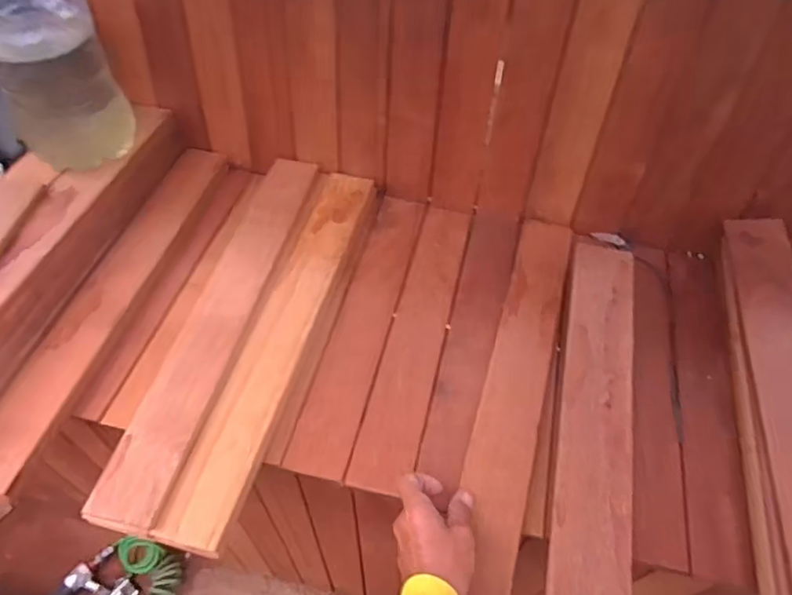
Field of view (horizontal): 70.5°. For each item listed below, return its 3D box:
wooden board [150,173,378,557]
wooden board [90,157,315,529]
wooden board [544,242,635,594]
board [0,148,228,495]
[{"bbox_3d":[-0.123,0.031,0.649,0.074,0.028,0.497,12,54,8],"label":"wooden board"},{"bbox_3d":[-0.193,0.010,0.653,0.071,0.029,0.503,10,54,6],"label":"wooden board"},{"bbox_3d":[0.179,0.149,0.509,0.068,0.012,0.496,12,56,8],"label":"wooden board"},{"bbox_3d":[-0.341,-0.015,0.682,0.068,0.022,0.493,11,54,7],"label":"board"}]

